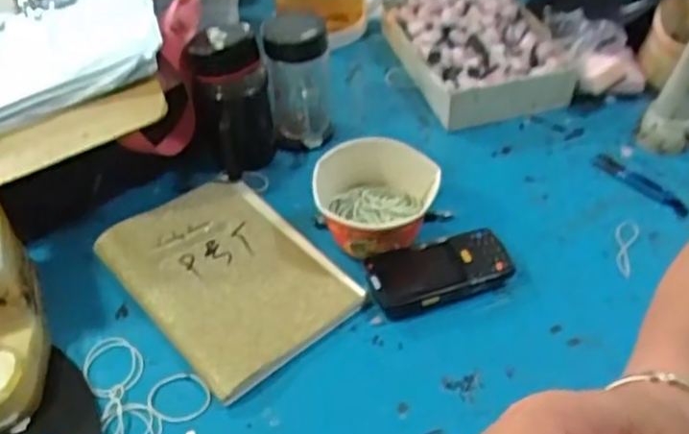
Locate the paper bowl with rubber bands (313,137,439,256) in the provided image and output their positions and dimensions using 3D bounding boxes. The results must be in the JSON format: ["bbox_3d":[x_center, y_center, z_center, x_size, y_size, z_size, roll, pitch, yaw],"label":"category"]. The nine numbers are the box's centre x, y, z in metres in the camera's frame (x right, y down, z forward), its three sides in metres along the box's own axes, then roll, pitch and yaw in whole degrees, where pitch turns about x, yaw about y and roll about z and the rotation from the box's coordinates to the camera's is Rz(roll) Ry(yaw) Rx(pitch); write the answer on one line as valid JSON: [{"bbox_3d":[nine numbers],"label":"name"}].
[{"bbox_3d":[0.035,-0.015,0.729,0.126,0.082,0.109,-9,46,-5],"label":"paper bowl with rubber bands"}]

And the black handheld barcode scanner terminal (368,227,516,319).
[{"bbox_3d":[0.095,0.053,0.711,0.147,0.033,0.070,-18,47,-13],"label":"black handheld barcode scanner terminal"}]

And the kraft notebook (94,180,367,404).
[{"bbox_3d":[-0.119,0.053,0.726,0.176,0.028,0.239,-33,52,-25],"label":"kraft notebook"}]

